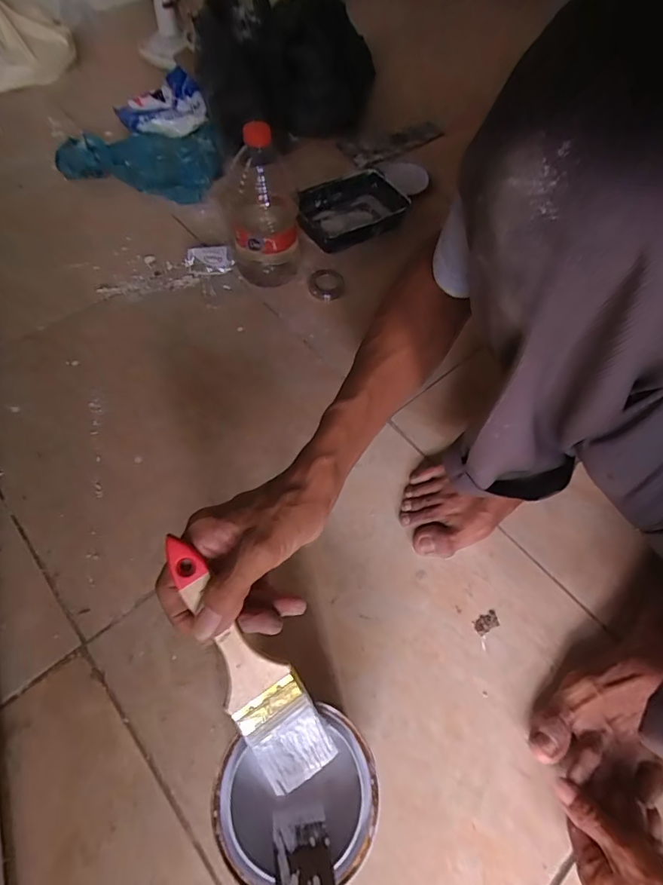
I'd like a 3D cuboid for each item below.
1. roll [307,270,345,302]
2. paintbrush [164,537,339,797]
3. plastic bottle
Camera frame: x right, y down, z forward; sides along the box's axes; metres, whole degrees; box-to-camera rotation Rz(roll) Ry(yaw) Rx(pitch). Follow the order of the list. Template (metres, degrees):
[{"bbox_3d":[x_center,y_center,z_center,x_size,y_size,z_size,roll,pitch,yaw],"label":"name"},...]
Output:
[{"bbox_3d":[-0.008,-0.237,0.690,0.054,0.010,0.060,-2,60,-4],"label":"roll"},{"bbox_3d":[-0.056,0.138,0.293,0.046,0.006,0.175,-30,95,-18],"label":"paintbrush"},{"bbox_3d":[-0.092,-0.313,0.624,0.092,0.188,0.084,-4,60,-5],"label":"plastic bottle"}]

